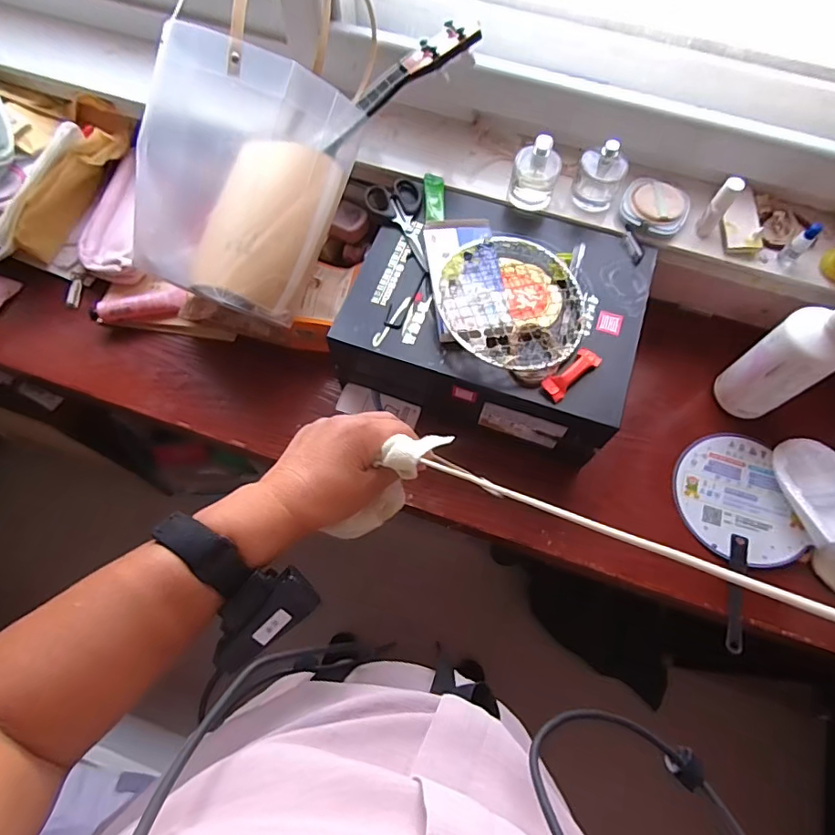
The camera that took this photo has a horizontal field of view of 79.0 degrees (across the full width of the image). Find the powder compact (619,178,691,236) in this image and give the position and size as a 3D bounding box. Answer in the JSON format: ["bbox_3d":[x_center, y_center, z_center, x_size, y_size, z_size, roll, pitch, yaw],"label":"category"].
[{"bbox_3d":[0.277,-0.246,0.592,0.074,0.022,0.068,0,68,-1],"label":"powder compact"}]

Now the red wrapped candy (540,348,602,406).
[{"bbox_3d":[0.157,-0.045,0.514,0.069,0.015,0.024,-40,74,-16],"label":"red wrapped candy"}]

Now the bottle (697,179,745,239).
[{"bbox_3d":[0.334,-0.235,0.559,0.019,0.062,0.017,34,71,12],"label":"bottle"}]

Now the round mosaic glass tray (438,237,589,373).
[{"bbox_3d":[0.101,-0.120,0.531,0.151,0.030,0.157,0,68,-1],"label":"round mosaic glass tray"}]

